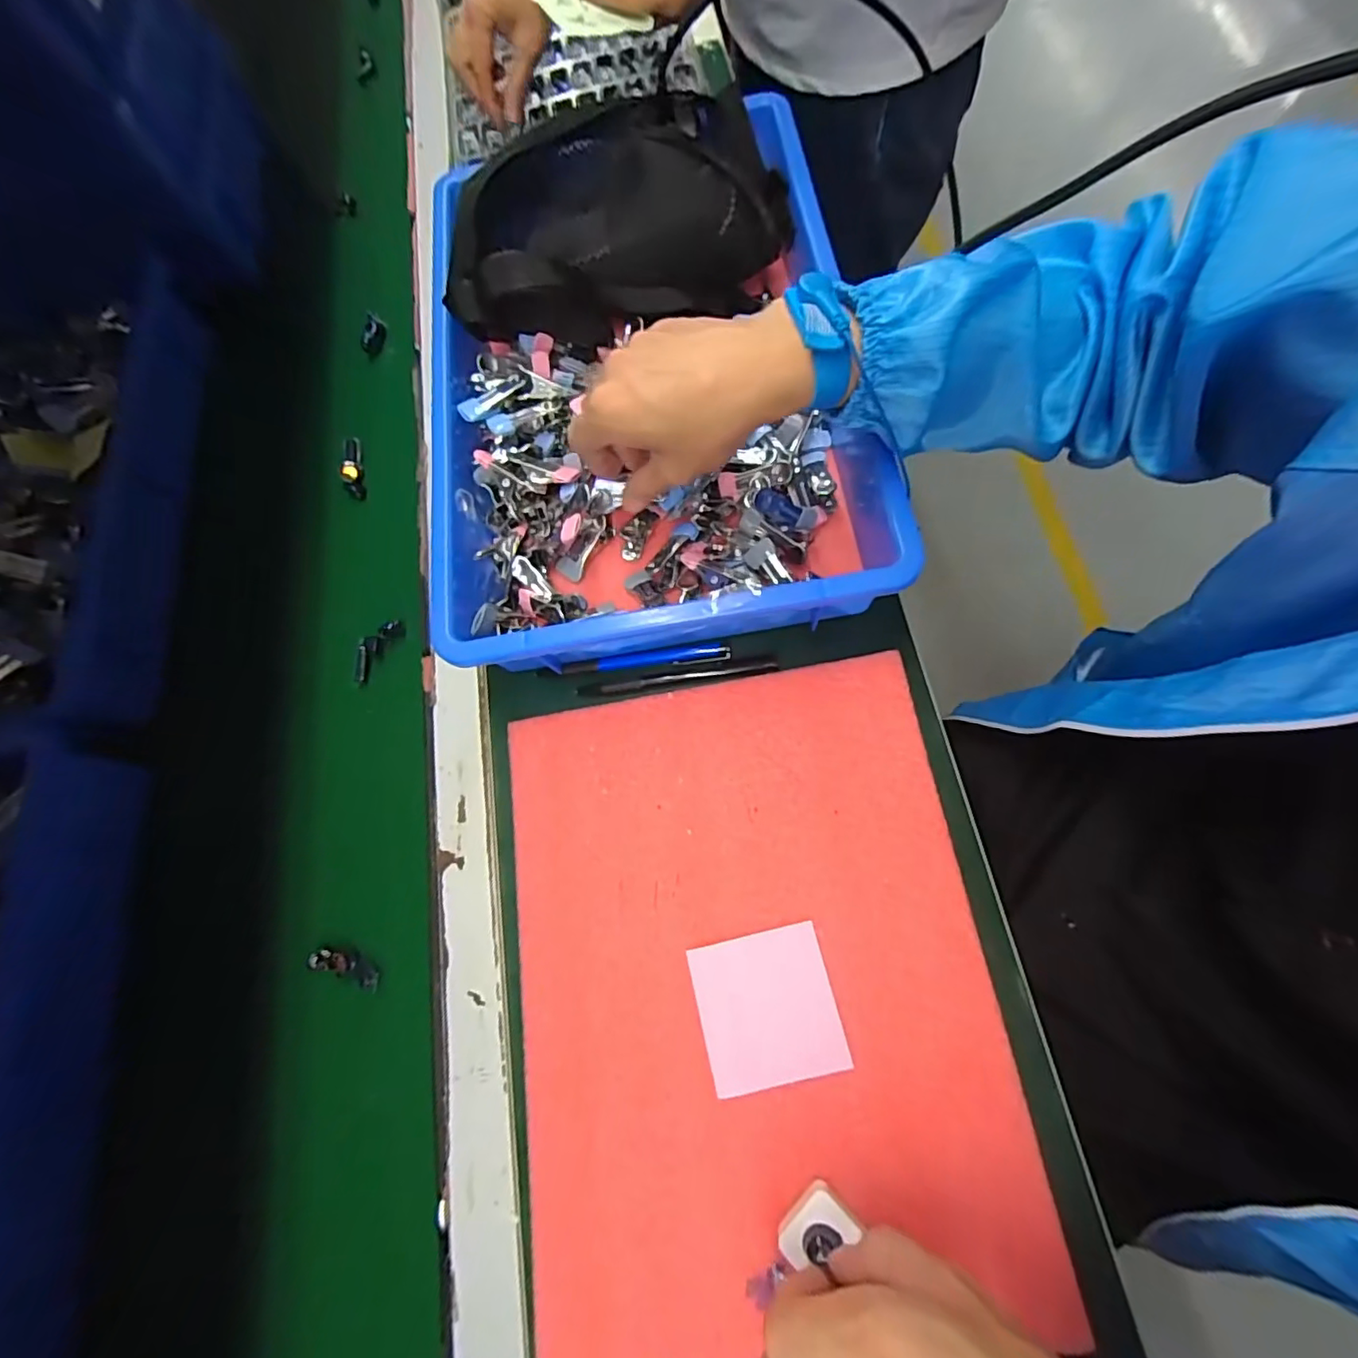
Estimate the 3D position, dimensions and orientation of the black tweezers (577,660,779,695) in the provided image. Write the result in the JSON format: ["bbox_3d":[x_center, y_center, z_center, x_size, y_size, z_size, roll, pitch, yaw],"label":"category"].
[{"bbox_3d":[-0.002,0.000,0.396,0.135,0.013,0.011,-8,72,6],"label":"black tweezers"}]

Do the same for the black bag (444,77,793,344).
[{"bbox_3d":[-0.050,-0.345,0.435,0.257,0.086,0.156,-20,71,2],"label":"black bag"}]

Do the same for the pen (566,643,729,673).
[{"bbox_3d":[-0.023,-0.014,0.403,0.115,0.011,0.013,-7,72,6],"label":"pen"}]

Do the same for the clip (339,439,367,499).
[{"bbox_3d":[-0.278,-0.178,0.491,0.015,0.015,0.054,-13,71,4],"label":"clip"}]

